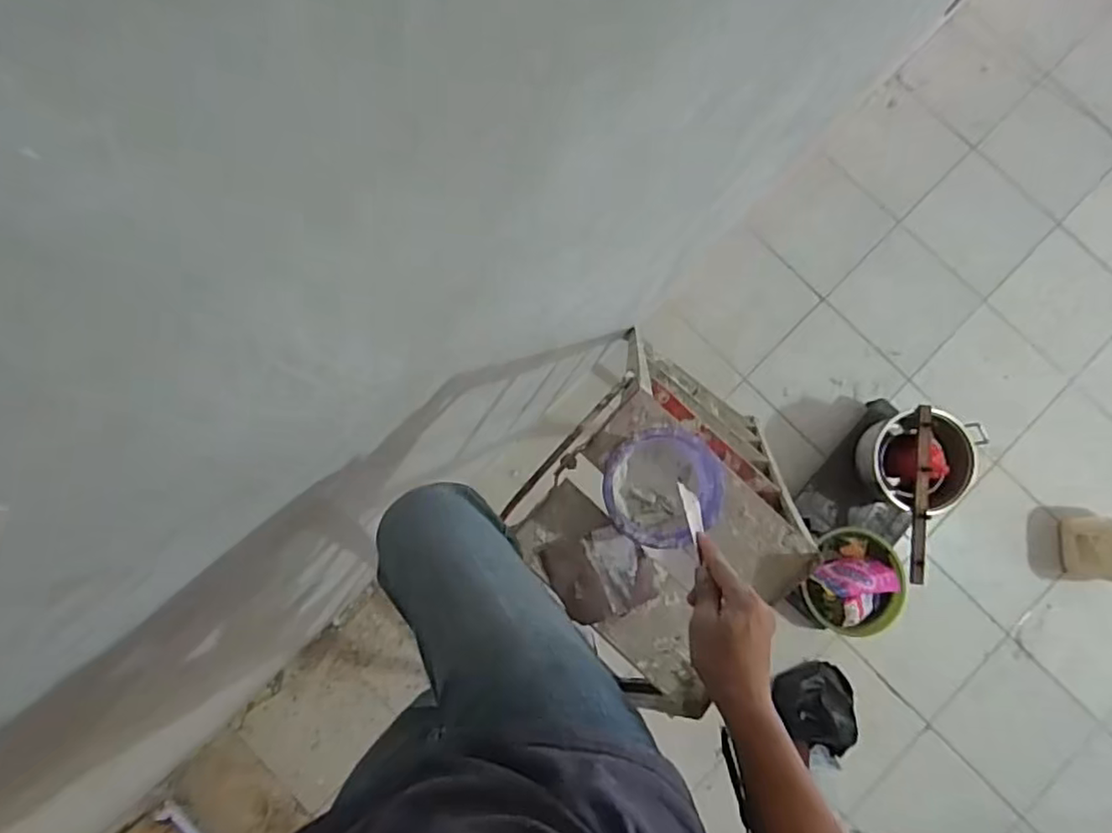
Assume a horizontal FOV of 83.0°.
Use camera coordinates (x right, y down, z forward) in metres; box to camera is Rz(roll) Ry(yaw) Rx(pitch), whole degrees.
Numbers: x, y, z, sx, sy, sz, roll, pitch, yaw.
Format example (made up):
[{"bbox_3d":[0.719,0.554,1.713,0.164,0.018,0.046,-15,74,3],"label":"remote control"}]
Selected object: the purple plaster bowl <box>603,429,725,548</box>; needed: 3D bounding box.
[{"bbox_3d":[0.118,0.080,0.704,0.129,0.052,0.127,1,84,-1],"label":"purple plaster bowl"}]

